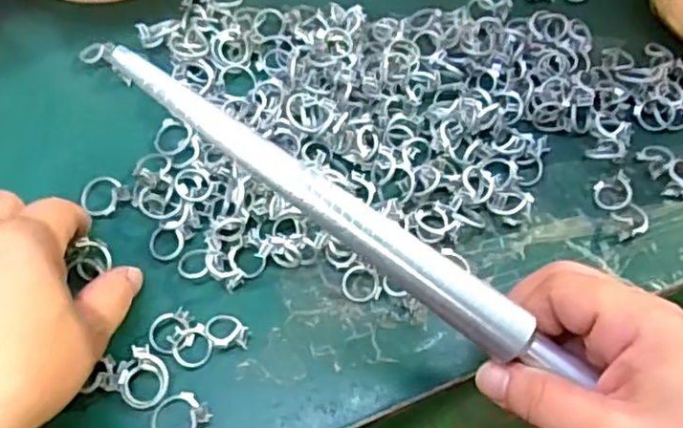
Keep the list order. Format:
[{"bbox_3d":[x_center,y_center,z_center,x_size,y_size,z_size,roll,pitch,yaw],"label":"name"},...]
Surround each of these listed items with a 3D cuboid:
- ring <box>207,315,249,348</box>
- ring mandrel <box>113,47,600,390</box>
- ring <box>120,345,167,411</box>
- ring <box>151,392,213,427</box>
[{"bbox_3d":[-0.053,0.054,0.312,0.020,0.010,0.016,2,62,-2],"label":"ring"},{"bbox_3d":[0.008,0.006,0.249,0.212,0.017,0.020,35,65,-6],"label":"ring mandrel"},{"bbox_3d":[-0.088,0.075,0.301,0.021,0.005,0.025,22,86,5],"label":"ring"},{"bbox_3d":[-0.072,0.089,0.293,0.025,0.010,0.020,-40,71,-20],"label":"ring"}]

